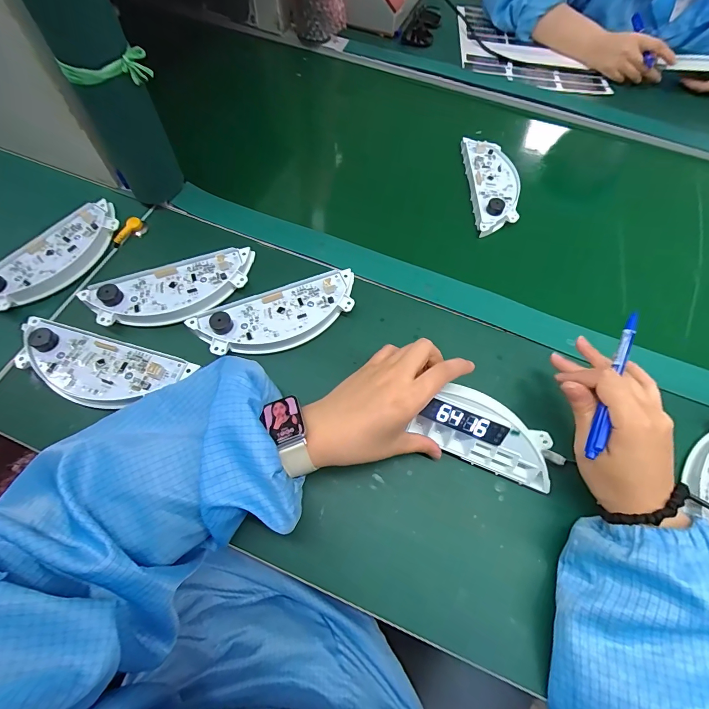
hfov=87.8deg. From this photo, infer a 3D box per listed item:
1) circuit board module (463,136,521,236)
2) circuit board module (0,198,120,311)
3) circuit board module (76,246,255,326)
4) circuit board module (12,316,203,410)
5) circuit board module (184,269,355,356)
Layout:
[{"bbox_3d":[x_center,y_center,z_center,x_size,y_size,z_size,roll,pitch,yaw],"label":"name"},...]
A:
[{"bbox_3d":[0.190,-0.234,0.503,0.067,0.017,0.170,2,64,-2],"label":"circuit board module"},{"bbox_3d":[-0.336,-0.104,0.409,0.081,0.032,0.177,39,68,15],"label":"circuit board module"},{"bbox_3d":[-0.192,-0.069,0.393,0.176,0.019,0.072,-20,66,-12],"label":"circuit board module"},{"bbox_3d":[-0.248,0.013,0.354,0.171,0.024,0.066,16,64,5],"label":"circuit board module"},{"bbox_3d":[-0.075,-0.041,0.389,0.171,0.022,0.067,-24,67,-14],"label":"circuit board module"}]

